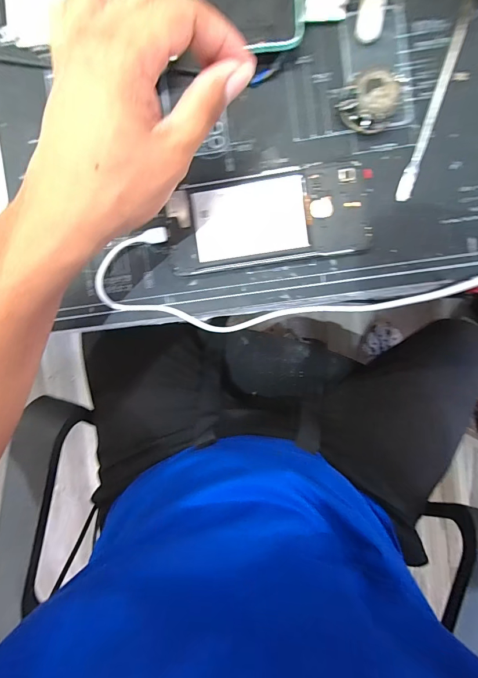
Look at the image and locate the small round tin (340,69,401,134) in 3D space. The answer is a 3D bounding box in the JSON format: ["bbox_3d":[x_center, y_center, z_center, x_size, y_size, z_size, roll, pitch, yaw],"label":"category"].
[{"bbox_3d":[0.098,-0.175,0.257,0.035,0.023,0.037,0,94,2],"label":"small round tin"}]

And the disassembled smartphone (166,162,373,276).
[{"bbox_3d":[0.023,-0.096,0.274,0.156,0.010,0.068,-7,94,3],"label":"disassembled smartphone"}]

